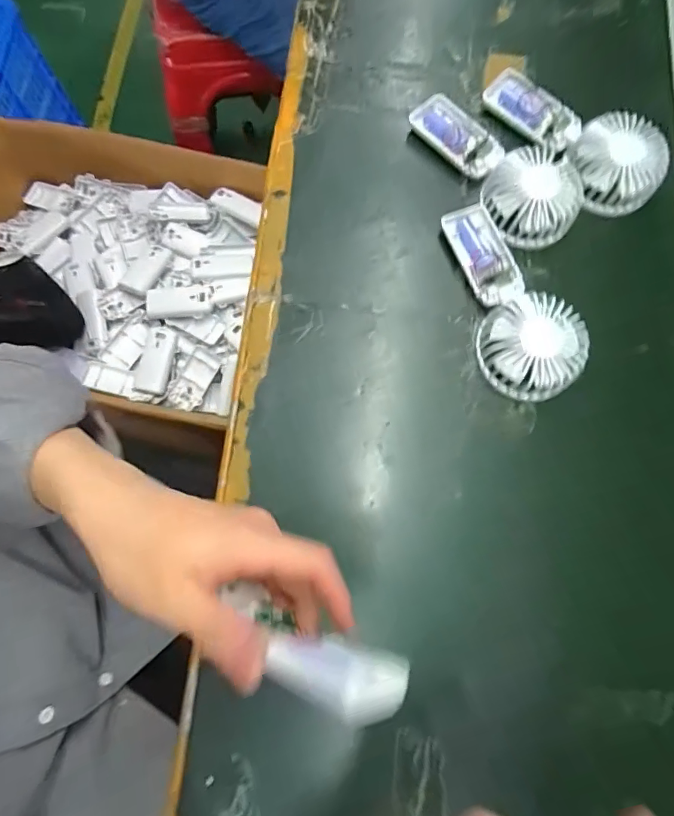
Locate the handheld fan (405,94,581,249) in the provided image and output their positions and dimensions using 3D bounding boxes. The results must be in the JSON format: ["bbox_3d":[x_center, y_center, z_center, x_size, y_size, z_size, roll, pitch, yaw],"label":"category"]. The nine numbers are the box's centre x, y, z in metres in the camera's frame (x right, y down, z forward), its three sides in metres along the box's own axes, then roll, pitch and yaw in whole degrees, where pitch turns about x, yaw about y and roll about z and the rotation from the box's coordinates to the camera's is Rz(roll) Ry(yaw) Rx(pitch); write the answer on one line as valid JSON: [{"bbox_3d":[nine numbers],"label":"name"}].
[{"bbox_3d":[0.161,-0.241,0.446,0.095,0.035,0.187,-31,79,-9],"label":"handheld fan"}]

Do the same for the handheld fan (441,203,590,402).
[{"bbox_3d":[0.152,-0.100,0.408,0.082,0.036,0.194,-13,77,-5],"label":"handheld fan"}]

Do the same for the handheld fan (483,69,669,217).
[{"bbox_3d":[0.236,-0.271,0.452,0.088,0.044,0.186,-33,80,-9],"label":"handheld fan"}]

